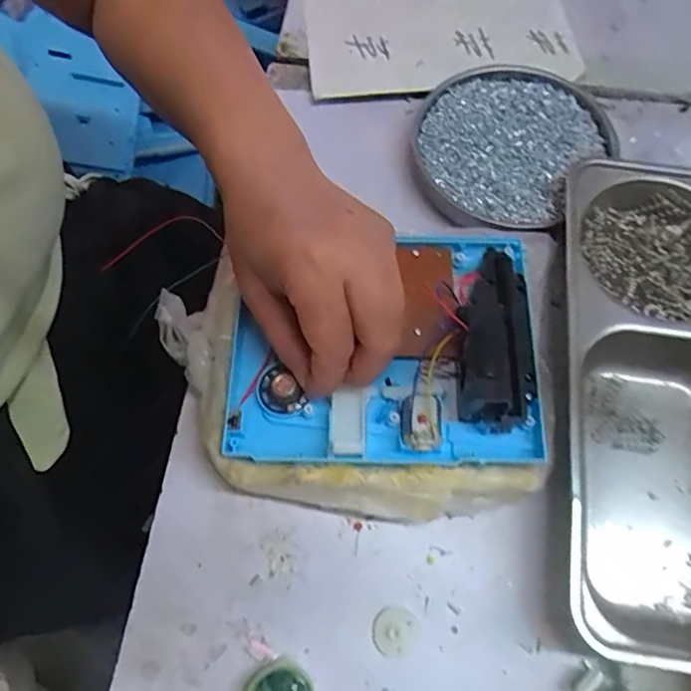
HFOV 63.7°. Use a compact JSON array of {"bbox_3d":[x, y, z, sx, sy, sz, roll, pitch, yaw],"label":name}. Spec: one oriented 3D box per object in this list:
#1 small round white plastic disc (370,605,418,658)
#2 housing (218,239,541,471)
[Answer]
[{"bbox_3d":[0.026,0.146,0.283,0.022,0.009,0.023,0,66,0],"label":"small round white plastic disc"},{"bbox_3d":[0.019,-0.001,0.298,0.165,0.038,0.133,-1,66,-1],"label":"housing"}]

